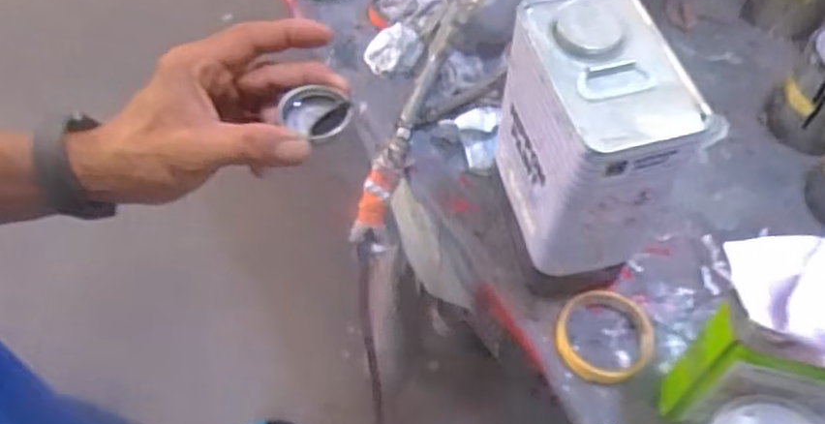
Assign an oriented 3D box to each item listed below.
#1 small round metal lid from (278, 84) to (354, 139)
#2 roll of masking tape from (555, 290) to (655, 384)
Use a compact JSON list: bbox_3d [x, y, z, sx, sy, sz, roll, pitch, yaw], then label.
[{"bbox_3d":[-0.051,-0.055,0.383,0.039,0.009,0.034,33,63,19],"label":"small round metal lid"},{"bbox_3d":[0.187,0.120,0.671,0.092,0.021,0.090,0,57,0],"label":"roll of masking tape"}]

